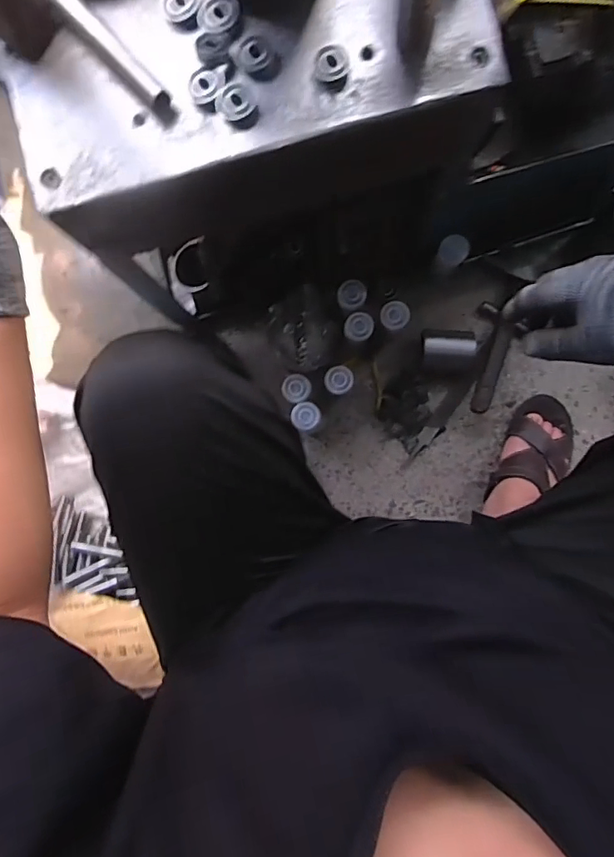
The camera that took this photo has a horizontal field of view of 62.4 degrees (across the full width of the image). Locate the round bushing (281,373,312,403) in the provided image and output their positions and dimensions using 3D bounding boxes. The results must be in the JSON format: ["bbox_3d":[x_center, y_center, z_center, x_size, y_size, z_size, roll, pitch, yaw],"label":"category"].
[{"bbox_3d":[-0.016,-0.063,0.799,0.046,0.017,0.043,0,87,3],"label":"round bushing"}]

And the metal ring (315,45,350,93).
[{"bbox_3d":[0.024,-0.334,0.472,0.030,0.015,0.038,-1,87,3],"label":"metal ring"}]

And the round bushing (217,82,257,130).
[{"bbox_3d":[-0.064,-0.302,0.472,0.039,0.013,0.032,38,90,4],"label":"round bushing"}]

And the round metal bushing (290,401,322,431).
[{"bbox_3d":[-0.002,-0.020,0.800,0.046,0.009,0.043,-9,87,3],"label":"round metal bushing"}]

